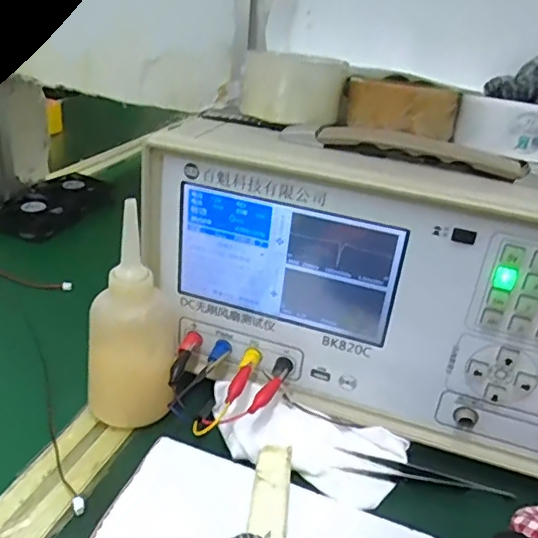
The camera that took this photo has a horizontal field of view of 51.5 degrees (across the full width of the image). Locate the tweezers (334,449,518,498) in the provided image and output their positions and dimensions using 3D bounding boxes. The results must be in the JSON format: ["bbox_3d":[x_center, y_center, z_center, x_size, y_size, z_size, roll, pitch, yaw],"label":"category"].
[{"bbox_3d":[0.106,0.140,0.384,0.117,0.005,0.017,7,28,4],"label":"tweezers"}]

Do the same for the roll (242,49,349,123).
[{"bbox_3d":[0.021,-0.146,0.440,0.068,0.047,0.070,4,27,-2],"label":"roll"}]

